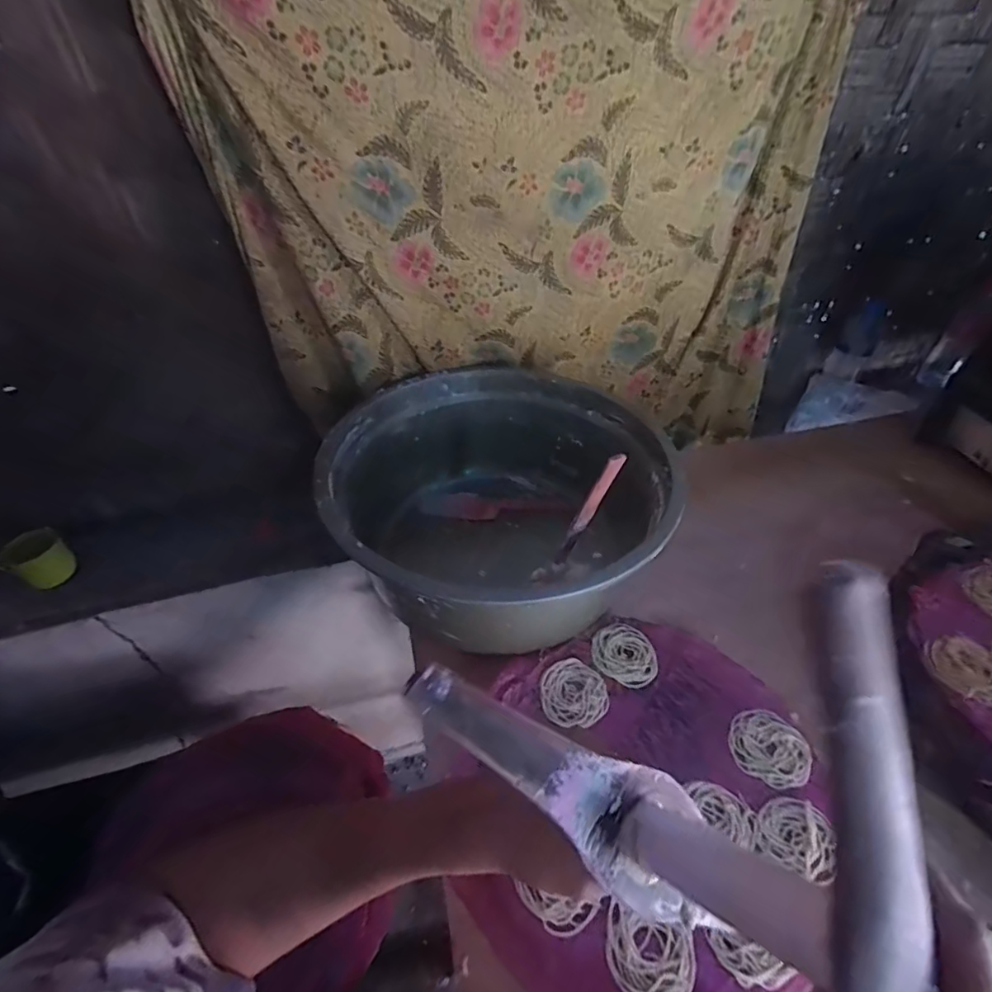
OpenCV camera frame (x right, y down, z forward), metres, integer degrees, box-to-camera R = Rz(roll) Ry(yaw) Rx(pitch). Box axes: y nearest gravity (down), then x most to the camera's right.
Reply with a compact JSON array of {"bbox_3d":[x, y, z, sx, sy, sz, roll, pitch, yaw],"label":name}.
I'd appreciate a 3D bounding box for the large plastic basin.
[{"bbox_3d":[-0.002,-0.007,0.686,0.384,0.217,0.381,-2,43,2],"label":"large plastic basin"}]

